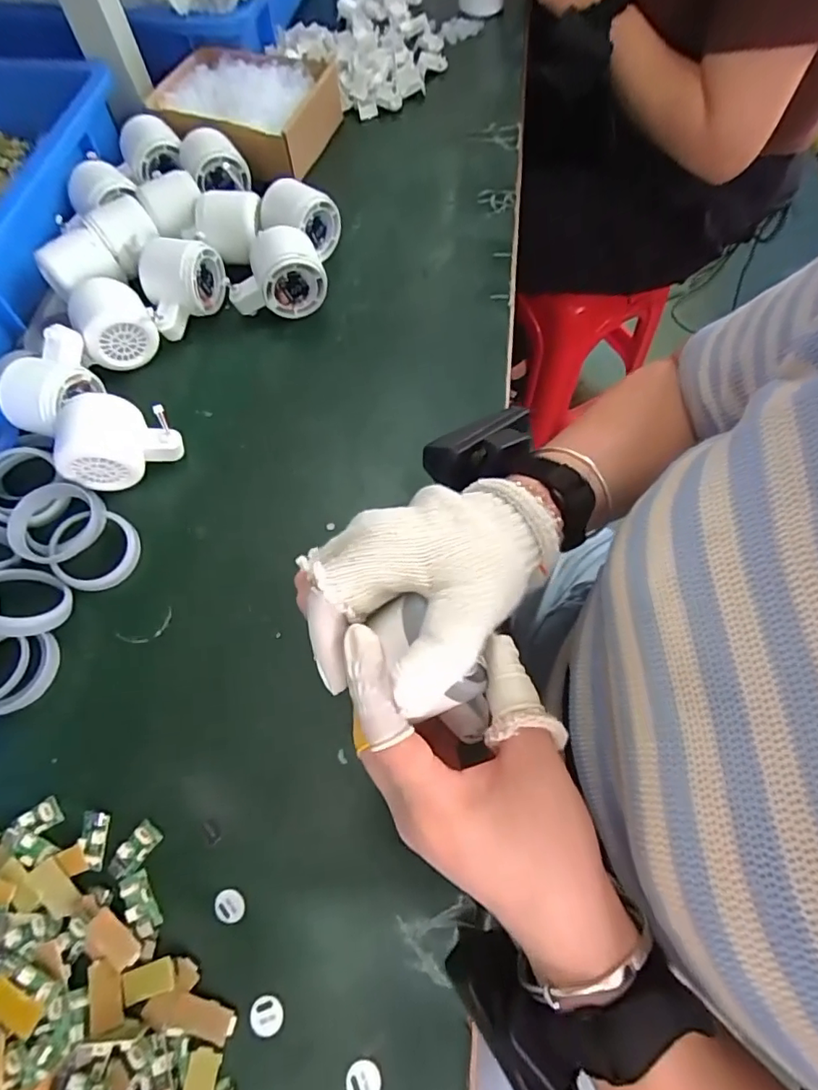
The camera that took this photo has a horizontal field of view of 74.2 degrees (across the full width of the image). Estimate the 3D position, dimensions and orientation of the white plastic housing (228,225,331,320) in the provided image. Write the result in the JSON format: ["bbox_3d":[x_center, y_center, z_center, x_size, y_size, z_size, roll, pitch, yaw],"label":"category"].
[{"bbox_3d":[-0.116,-0.234,0.467,0.080,0.063,0.054,-17,66,-6],"label":"white plastic housing"}]

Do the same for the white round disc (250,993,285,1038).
[{"bbox_3d":[-0.075,0.247,0.283,0.017,0.004,0.017,-1,66,2],"label":"white round disc"}]

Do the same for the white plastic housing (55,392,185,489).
[{"bbox_3d":[-0.215,-0.077,0.405,0.079,0.062,0.051,-10,66,-2],"label":"white plastic housing"}]

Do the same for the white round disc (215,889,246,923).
[{"bbox_3d":[-0.099,0.200,0.299,0.016,0.004,0.015,-1,66,2],"label":"white round disc"}]

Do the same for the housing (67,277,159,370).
[{"bbox_3d":[-0.245,-0.184,0.450,0.059,0.054,0.053,-33,69,-12],"label":"housing"}]

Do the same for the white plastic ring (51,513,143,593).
[{"bbox_3d":[-0.224,0.003,0.387,0.057,0.011,0.059,1,73,-3],"label":"white plastic ring"}]

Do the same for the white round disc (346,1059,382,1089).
[{"bbox_3d":[-0.023,0.267,0.268,0.017,0.004,0.016,-1,66,2],"label":"white round disc"}]

